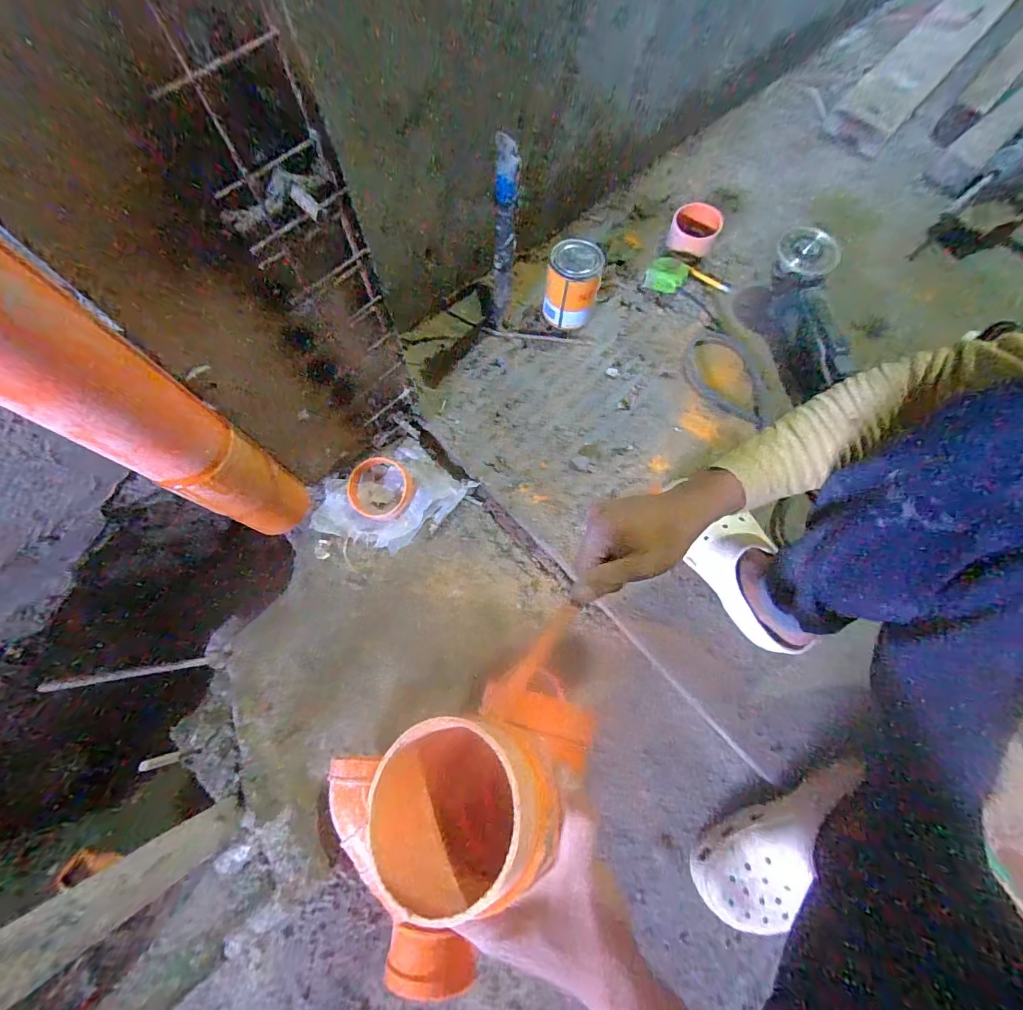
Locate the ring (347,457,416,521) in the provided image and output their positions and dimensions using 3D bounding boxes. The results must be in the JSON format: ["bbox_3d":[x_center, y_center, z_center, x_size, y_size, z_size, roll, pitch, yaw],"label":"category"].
[{"bbox_3d":[-0.189,-0.024,0.642,0.089,0.025,0.088,0,73,-1],"label":"ring"}]

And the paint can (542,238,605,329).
[{"bbox_3d":[0.096,-0.347,0.693,0.078,0.111,0.076,0,73,-1],"label":"paint can"}]

